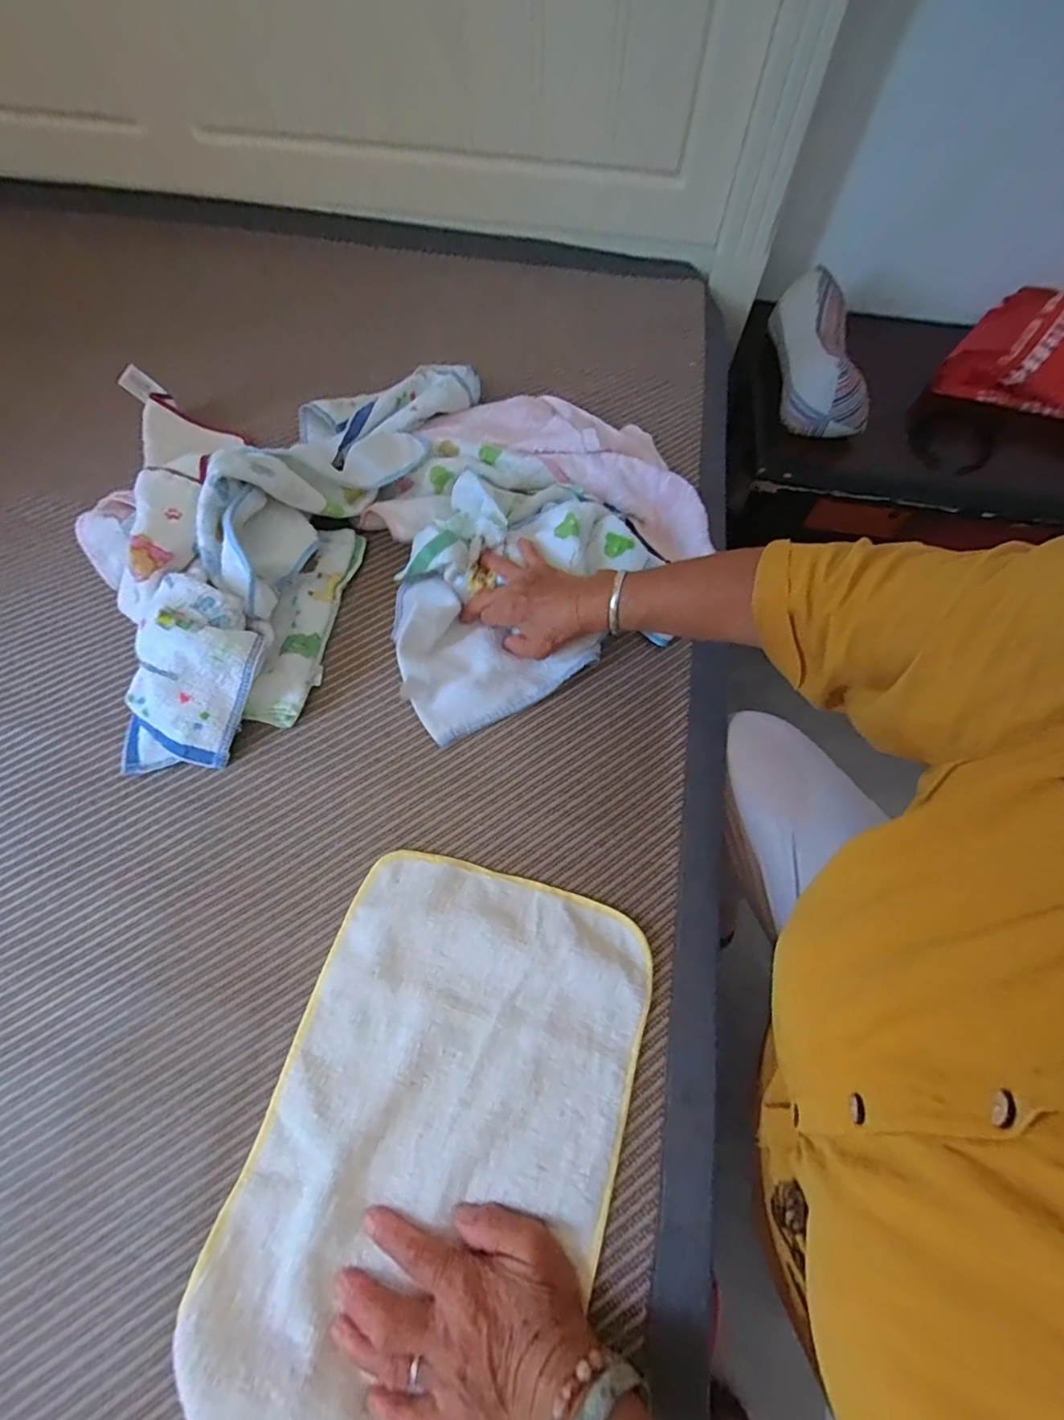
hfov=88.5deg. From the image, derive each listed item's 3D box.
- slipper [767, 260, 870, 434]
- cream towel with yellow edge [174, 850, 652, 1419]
[{"bbox_3d":[0.433,-0.541,0.823,0.131,0.086,0.278,7,64,2],"label":"slipper"},{"bbox_3d":[-0.074,0.332,0.375,0.248,0.022,0.433,15,64,6],"label":"cream towel with yellow edge"}]

